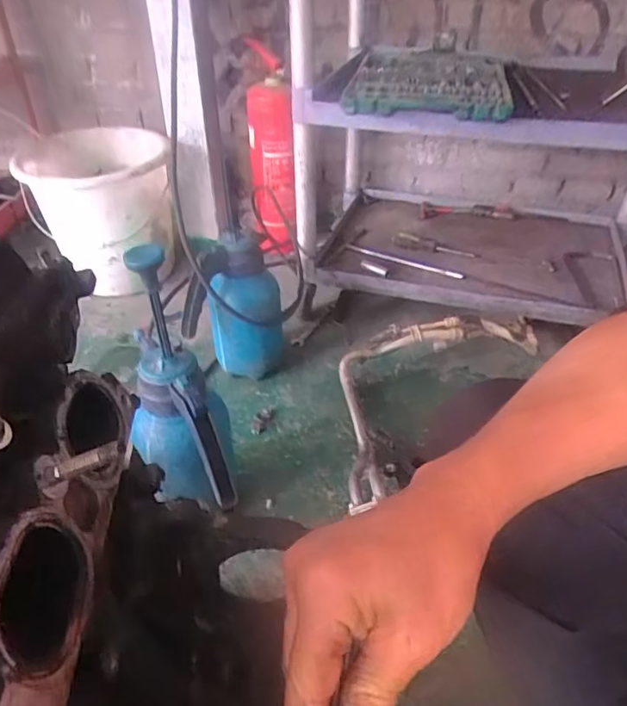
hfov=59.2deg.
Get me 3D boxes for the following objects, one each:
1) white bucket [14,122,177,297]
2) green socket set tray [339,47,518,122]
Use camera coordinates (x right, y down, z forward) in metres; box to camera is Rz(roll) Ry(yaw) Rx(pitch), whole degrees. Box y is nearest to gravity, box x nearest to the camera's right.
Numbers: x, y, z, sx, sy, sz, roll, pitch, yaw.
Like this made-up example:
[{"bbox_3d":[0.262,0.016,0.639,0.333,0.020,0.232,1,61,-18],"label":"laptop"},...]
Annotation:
[{"bbox_3d":[-0.478,-0.298,1.250,0.309,0.306,0.327,-8,38,-11],"label":"white bucket"},{"bbox_3d":[0.230,-0.555,1.109,0.304,0.041,0.519,9,37,7],"label":"green socket set tray"}]

